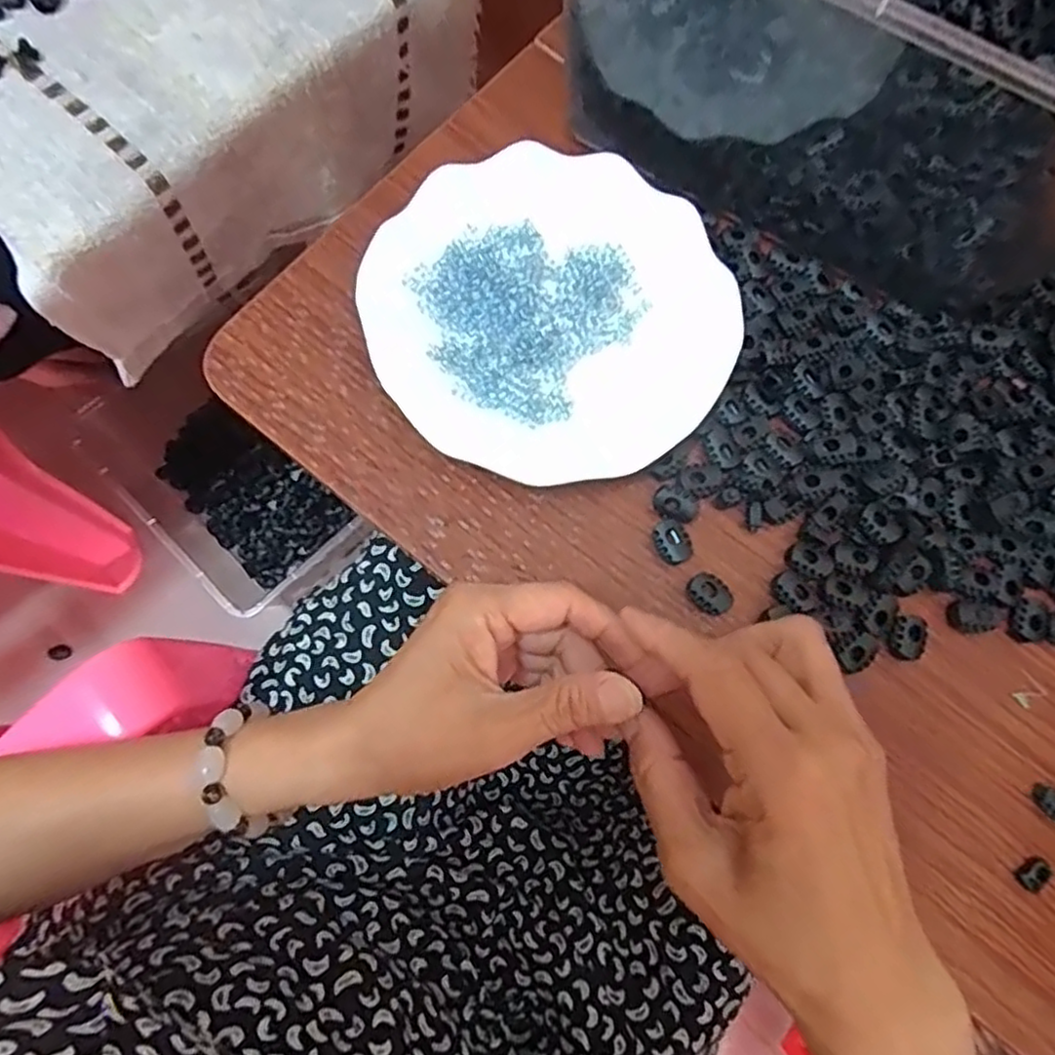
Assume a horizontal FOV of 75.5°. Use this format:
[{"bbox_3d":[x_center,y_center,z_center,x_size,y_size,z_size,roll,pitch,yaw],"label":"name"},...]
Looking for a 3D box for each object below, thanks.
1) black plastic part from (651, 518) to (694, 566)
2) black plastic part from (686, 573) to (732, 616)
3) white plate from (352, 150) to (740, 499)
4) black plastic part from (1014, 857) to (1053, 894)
[{"bbox_3d":[0.073,0.008,0.341,0.018,0.011,0.022,-31,81,-10],"label":"black plastic part"},{"bbox_3d":[0.089,0.033,0.335,0.017,0.007,0.022,-33,81,-10],"label":"black plastic part"},{"bbox_3d":[0.013,-0.110,0.352,0.180,0.026,0.174,1,77,-4],"label":"white plate"},{"bbox_3d":[0.235,0.160,0.315,0.018,0.005,0.012,-39,80,-10],"label":"black plastic part"}]

